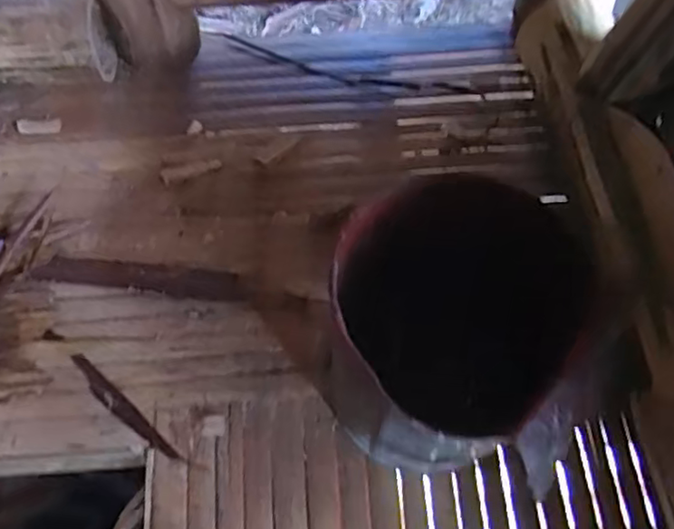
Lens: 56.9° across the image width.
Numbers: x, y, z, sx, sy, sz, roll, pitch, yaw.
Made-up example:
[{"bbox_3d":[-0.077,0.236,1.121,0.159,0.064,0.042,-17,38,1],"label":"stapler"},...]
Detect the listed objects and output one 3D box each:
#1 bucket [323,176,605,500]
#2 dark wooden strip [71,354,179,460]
[{"bbox_3d":[0.090,0.053,0.472,0.185,0.206,0.200,0,64,1],"label":"bucket"},{"bbox_3d":[-0.193,0.127,0.555,0.136,0.011,0.017,37,70,17],"label":"dark wooden strip"}]

